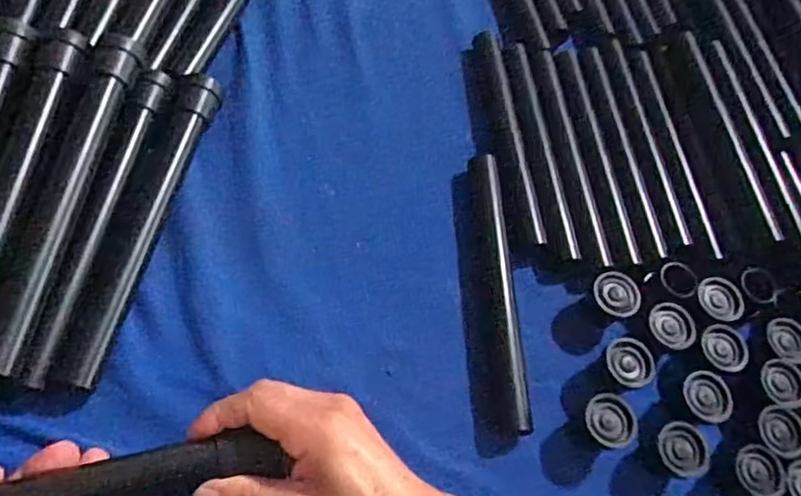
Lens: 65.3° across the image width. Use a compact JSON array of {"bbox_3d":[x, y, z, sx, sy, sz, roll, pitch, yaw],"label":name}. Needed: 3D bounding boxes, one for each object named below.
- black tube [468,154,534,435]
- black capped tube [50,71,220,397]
[{"bbox_3d":[0.073,0.025,0.468,0.020,0.017,0.219,-2,64,-4],"label":"black tube"},{"bbox_3d":[-0.182,-0.018,0.444,0.035,0.032,0.241,16,61,-3],"label":"black capped tube"}]

